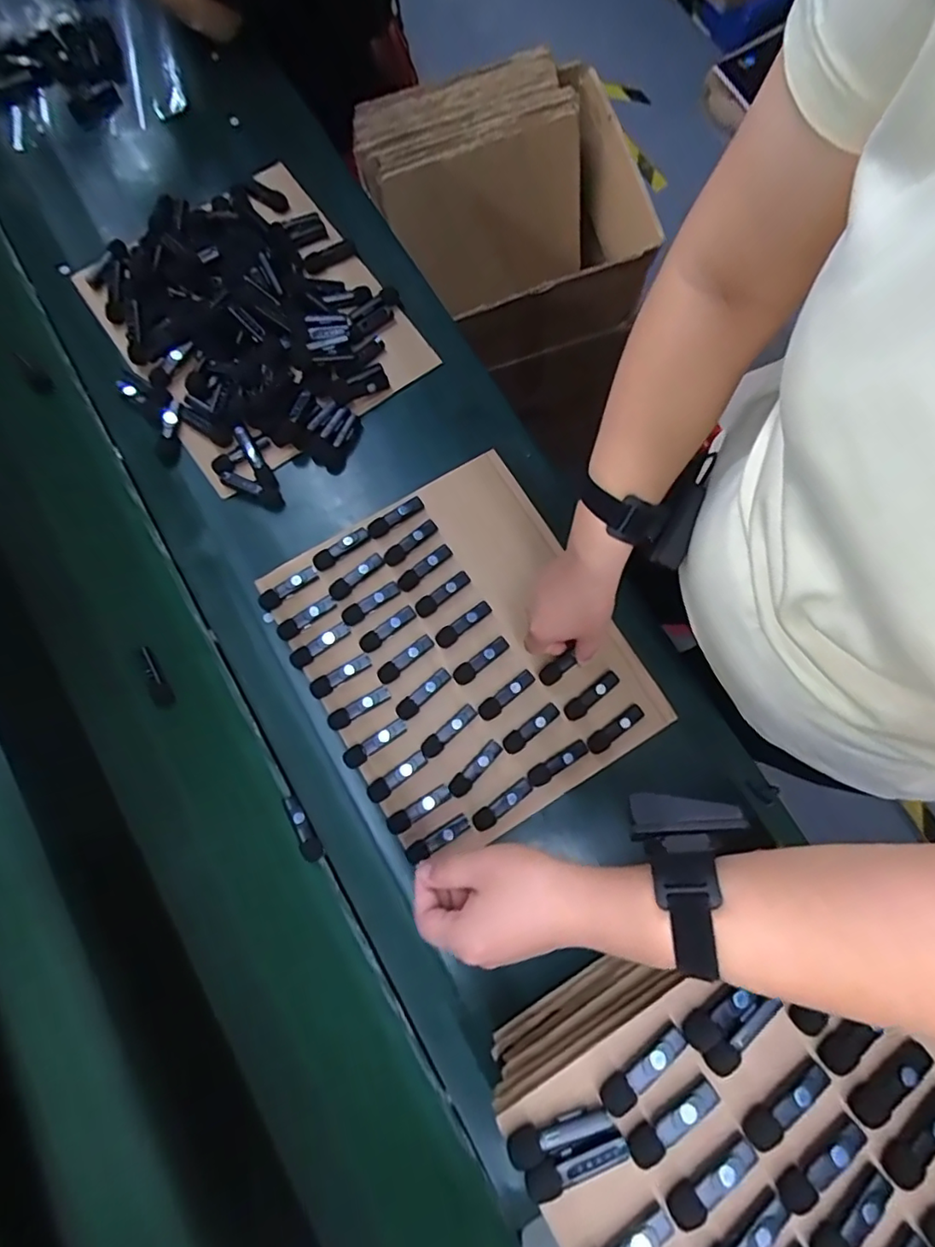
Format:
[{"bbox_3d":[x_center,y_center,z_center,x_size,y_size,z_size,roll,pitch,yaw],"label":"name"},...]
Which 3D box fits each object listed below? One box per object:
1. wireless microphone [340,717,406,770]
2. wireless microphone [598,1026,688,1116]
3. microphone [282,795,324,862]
[{"bbox_3d":[-0.091,0.117,0.560,0.068,0.010,0.019,-33,80,-8],"label":"wireless microphone"},{"bbox_3d":[0.115,0.291,0.372,0.065,0.016,0.014,-34,80,-4],"label":"wireless microphone"},{"bbox_3d":[-0.160,0.198,0.554,0.017,0.010,0.066,-30,80,-7],"label":"microphone"}]

